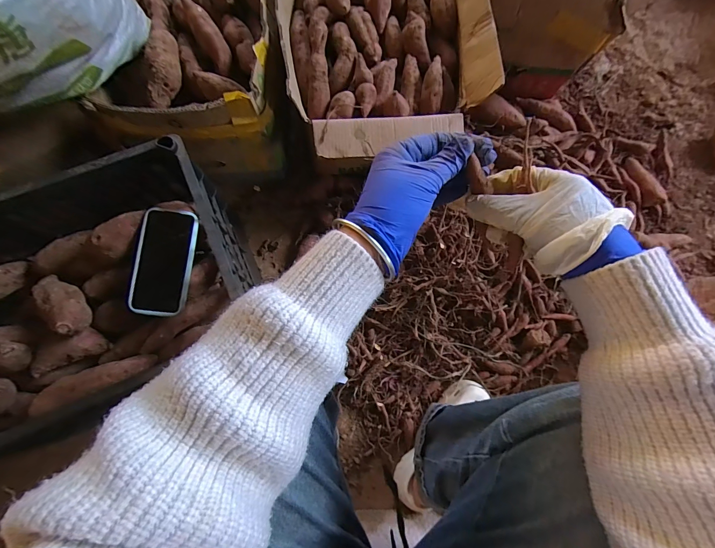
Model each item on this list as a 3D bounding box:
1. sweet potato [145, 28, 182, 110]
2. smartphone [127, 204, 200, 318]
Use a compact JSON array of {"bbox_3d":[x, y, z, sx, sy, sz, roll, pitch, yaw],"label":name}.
[{"bbox_3d":[-0.362,-0.381,0.616,0.055,0.048,0.151,-6,78,-3],"label":"sweet potato"},{"bbox_3d":[-0.312,-0.021,0.536,0.084,0.015,0.170,7,77,0],"label":"smartphone"}]

